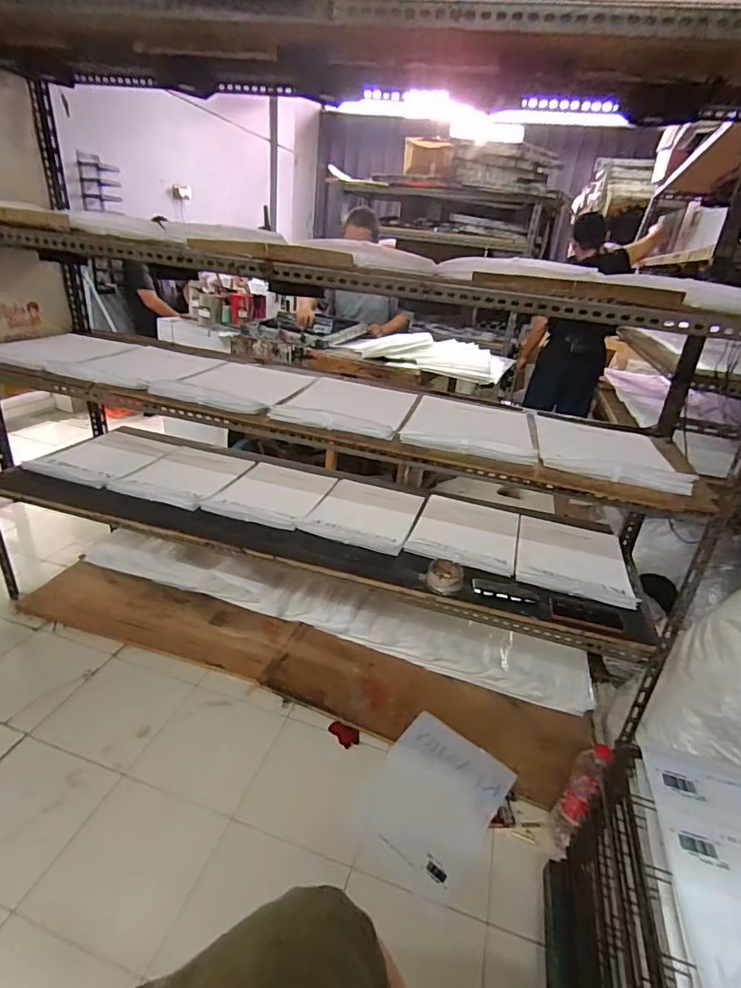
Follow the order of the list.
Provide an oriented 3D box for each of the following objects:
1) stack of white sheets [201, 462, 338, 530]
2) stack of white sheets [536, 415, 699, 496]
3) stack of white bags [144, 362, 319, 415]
[{"bbox_3d":[-0.310,-0.008,1.599,0.302,0.038,0.380,13,27,14],"label":"stack of white sheets"},{"bbox_3d":[0.589,-0.140,1.247,0.306,0.034,0.491,13,27,12],"label":"stack of white sheets"},{"bbox_3d":[-0.355,-0.305,1.349,0.302,0.033,0.373,12,26,10],"label":"stack of white bags"}]

